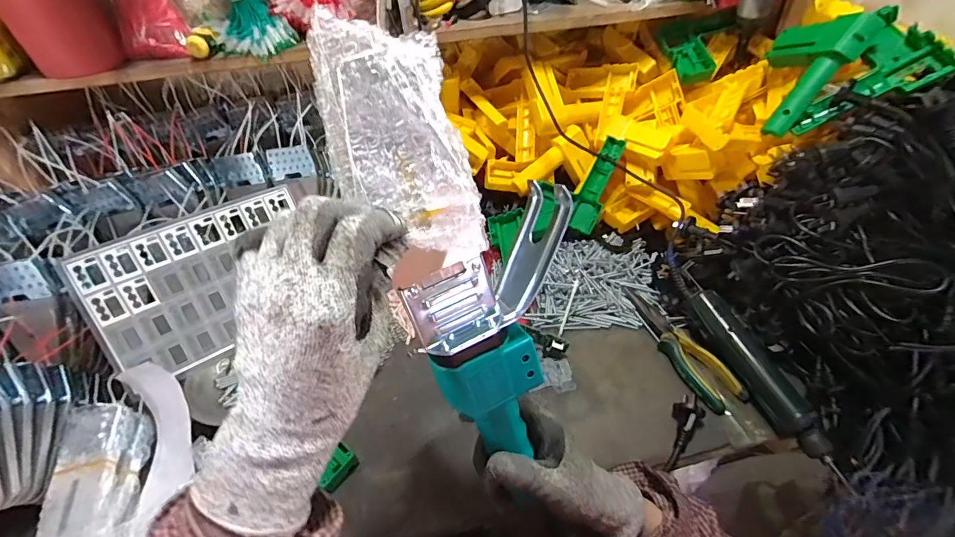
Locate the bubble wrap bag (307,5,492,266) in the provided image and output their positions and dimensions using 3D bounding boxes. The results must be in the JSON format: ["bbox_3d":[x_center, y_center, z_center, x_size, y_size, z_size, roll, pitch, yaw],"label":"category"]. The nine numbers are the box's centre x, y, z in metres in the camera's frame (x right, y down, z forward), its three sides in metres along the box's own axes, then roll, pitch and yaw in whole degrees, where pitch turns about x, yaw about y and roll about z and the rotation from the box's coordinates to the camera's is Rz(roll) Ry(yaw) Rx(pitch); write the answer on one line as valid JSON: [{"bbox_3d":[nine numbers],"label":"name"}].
[{"bbox_3d":[-0.042,-0.065,0.244,0.075,0.141,0.016,-21,23,-16],"label":"bubble wrap bag"}]

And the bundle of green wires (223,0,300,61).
[{"bbox_3d":[-0.295,-0.338,0.548,0.091,0.108,0.044,-18,48,-14],"label":"bundle of green wires"}]

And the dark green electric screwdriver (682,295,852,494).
[{"bbox_3d":[0.333,0.123,0.512,0.042,0.049,0.229,-16,47,-12],"label":"dark green electric screwdriver"}]

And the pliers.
[{"bbox_3d":[0.260,0.100,0.562,0.051,0.020,0.189,-21,49,-17],"label":"pliers"}]

